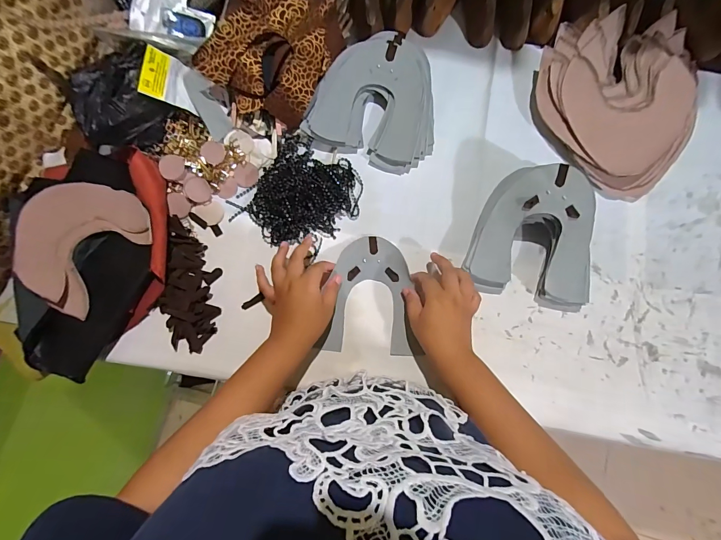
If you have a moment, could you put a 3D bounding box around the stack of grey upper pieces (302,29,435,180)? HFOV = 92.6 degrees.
[{"bbox_3d":[0.033,-0.259,0.515,0.177,0.037,0.197,19,79,3],"label":"stack of grey upper pieces"}]

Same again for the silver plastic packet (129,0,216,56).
[{"bbox_3d":[-0.273,-0.376,0.502,0.102,0.020,0.101,4,86,-19],"label":"silver plastic packet"}]

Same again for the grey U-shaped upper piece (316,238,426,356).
[{"bbox_3d":[0.015,0.033,0.472,0.124,0.010,0.157,3,80,1],"label":"grey U-shaped upper piece"}]

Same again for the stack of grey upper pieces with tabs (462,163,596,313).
[{"bbox_3d":[0.239,-0.042,0.453,0.160,0.078,0.161,20,79,3],"label":"stack of grey upper pieces with tabs"}]

